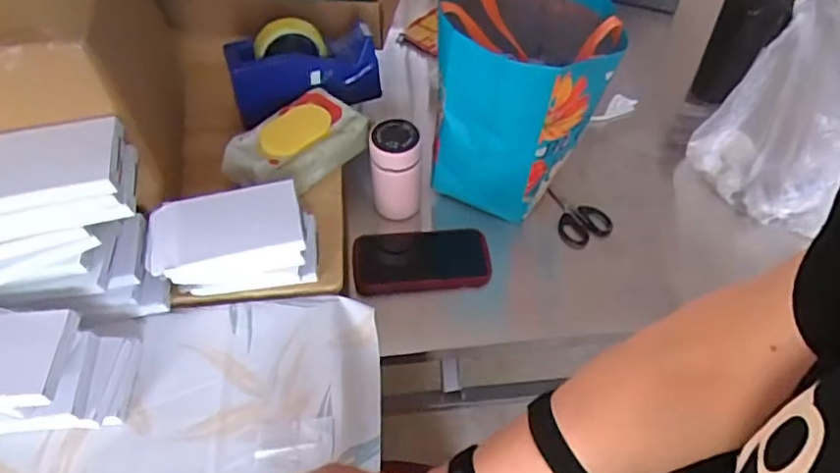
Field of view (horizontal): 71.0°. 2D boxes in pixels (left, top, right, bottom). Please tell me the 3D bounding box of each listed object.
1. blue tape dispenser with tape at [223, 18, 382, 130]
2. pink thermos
[{"bbox_3d":[-0.160,-0.241,0.820,0.202,0.112,0.061,-11,53,-8],"label":"blue tape dispenser with tape"},{"bbox_3d":[-0.030,-0.084,0.760,0.060,0.128,0.053,2,52,2],"label":"pink thermos"}]

